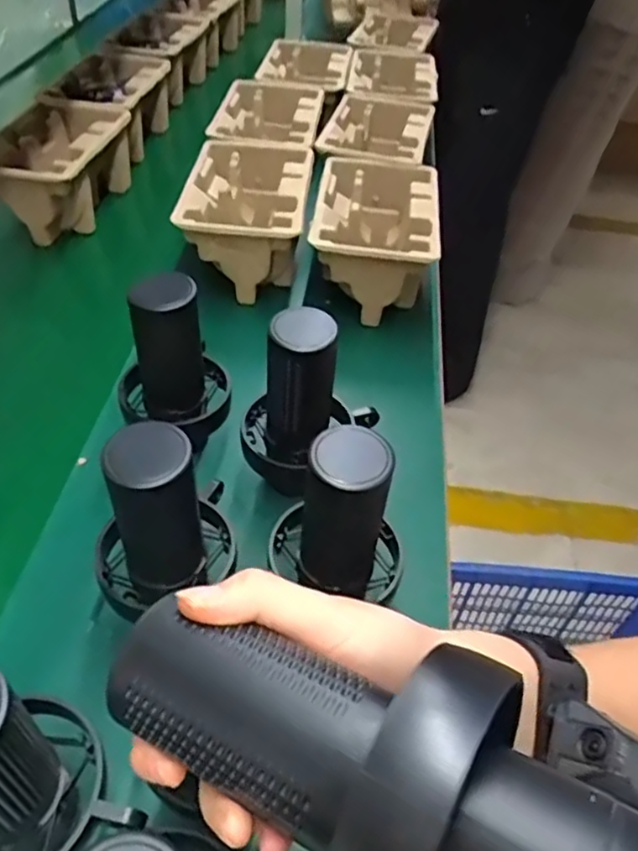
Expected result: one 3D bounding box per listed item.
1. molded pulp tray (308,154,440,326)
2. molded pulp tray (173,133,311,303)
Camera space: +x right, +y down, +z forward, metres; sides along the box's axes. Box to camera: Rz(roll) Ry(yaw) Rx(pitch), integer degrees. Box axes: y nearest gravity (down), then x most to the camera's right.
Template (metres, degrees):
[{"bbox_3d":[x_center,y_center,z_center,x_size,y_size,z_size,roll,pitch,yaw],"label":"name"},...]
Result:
[{"bbox_3d":[0.067,-0.233,0.805,0.140,0.112,0.225,7,45,1],"label":"molded pulp tray"},{"bbox_3d":[-0.088,-0.267,0.819,0.149,0.109,0.225,6,45,0],"label":"molded pulp tray"}]

